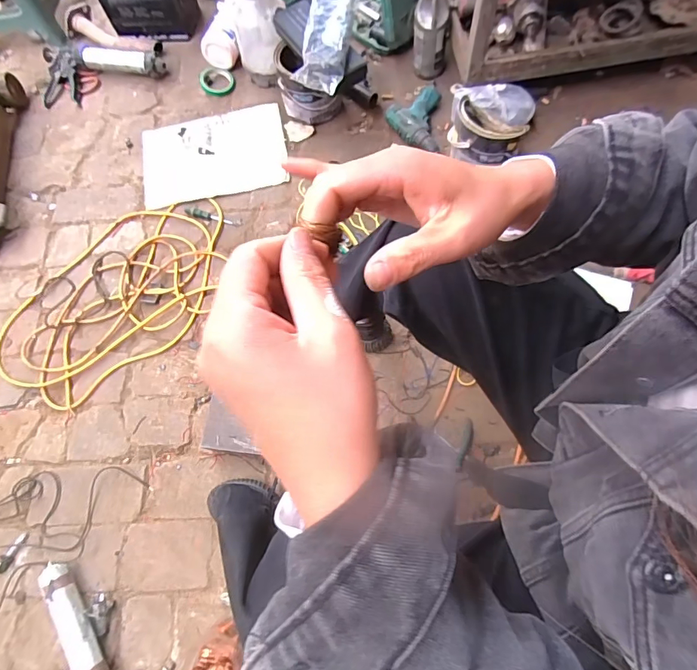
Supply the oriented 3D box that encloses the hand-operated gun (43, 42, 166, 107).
[{"bbox_3d":[-0.667,-0.717,1.167,0.337,0.061,0.154,-5,71,1],"label":"hand-operated gun"}]

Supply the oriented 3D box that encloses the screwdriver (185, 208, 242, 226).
[{"bbox_3d":[-0.330,-0.287,1.053,0.142,0.016,0.023,11,70,7],"label":"screwdriver"}]

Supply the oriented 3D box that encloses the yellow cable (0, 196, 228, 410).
[{"bbox_3d":[-0.513,-0.093,0.991,0.330,0.021,0.573,38,76,16],"label":"yellow cable"}]

